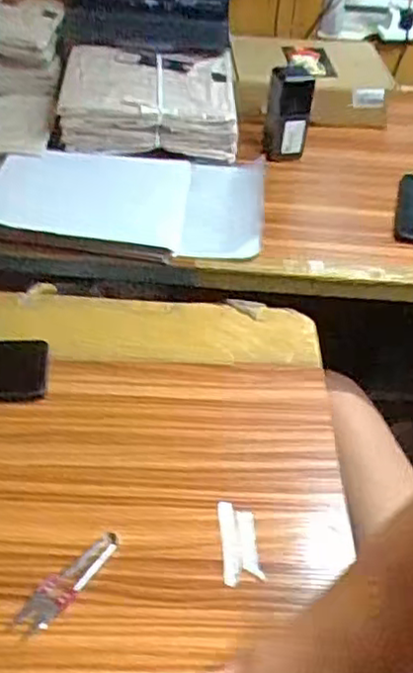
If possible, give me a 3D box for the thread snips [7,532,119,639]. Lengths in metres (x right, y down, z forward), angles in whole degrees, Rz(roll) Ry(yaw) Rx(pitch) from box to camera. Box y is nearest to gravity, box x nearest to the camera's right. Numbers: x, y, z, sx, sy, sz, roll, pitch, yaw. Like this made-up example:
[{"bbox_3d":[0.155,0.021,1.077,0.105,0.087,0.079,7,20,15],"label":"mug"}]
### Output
[{"bbox_3d":[-0.110,0.191,0.541,0.029,0.008,0.100,32,47,24],"label":"thread snips"}]

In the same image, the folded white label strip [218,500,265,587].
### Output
[{"bbox_3d":[0.027,0.172,0.582,0.032,0.004,0.075,-1,43,-9],"label":"folded white label strip"}]

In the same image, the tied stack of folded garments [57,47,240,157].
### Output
[{"bbox_3d":[-0.087,-0.356,1.049,0.262,0.091,0.185,-1,43,-9],"label":"tied stack of folded garments"}]

